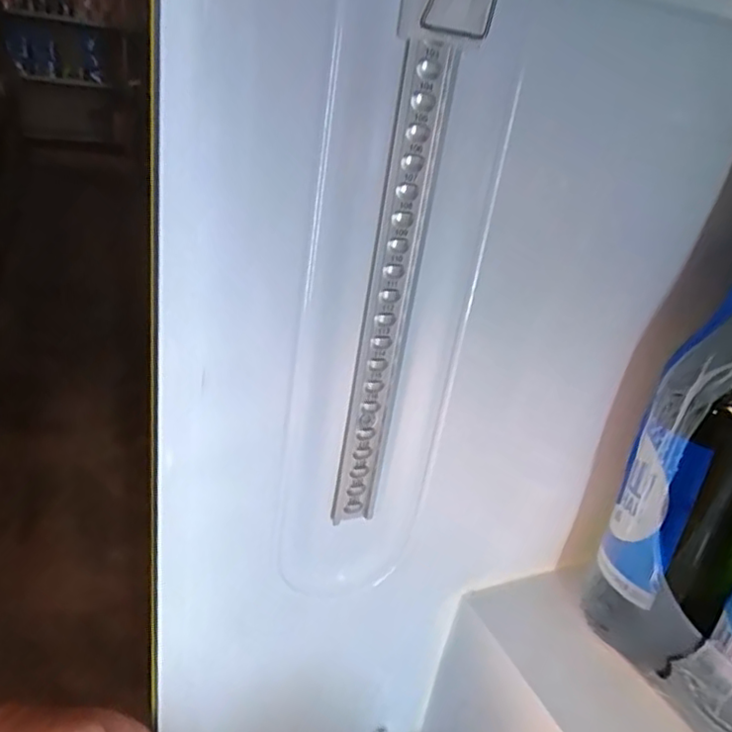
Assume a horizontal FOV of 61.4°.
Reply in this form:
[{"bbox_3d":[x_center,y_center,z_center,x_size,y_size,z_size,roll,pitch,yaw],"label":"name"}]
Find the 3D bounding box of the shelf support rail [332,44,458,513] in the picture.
[{"bbox_3d":[0.008,-0.019,0.254,0.020,0.199,0.009,-4,26,-24],"label":"shelf support rail"}]

